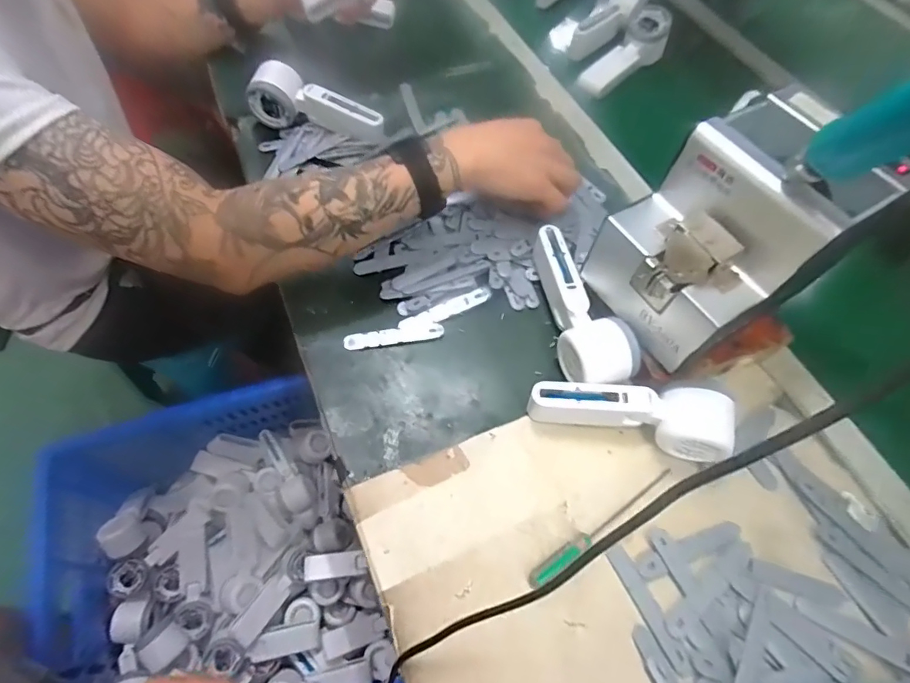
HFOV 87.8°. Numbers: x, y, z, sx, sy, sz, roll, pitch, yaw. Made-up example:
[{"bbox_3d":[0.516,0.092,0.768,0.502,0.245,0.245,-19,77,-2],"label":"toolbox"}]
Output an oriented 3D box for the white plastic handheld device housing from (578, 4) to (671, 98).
[{"bbox_3d":[0.245,-0.405,0.668,0.061,0.049,0.177,33,63,14],"label":"white plastic handheld device housing"}]

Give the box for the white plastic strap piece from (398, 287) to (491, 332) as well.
[{"bbox_3d":[-0.009,-0.031,0.474,0.096,0.004,0.017,-23,76,-7],"label":"white plastic strap piece"}]

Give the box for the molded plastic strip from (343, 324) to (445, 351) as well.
[{"bbox_3d":[-0.058,-0.005,0.459,0.094,0.007,0.016,-10,63,-8],"label":"molded plastic strip"}]

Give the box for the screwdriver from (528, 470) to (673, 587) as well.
[{"bbox_3d":[0.119,0.144,0.378,0.152,0.013,0.014,-32,68,-18],"label":"screwdriver"}]

